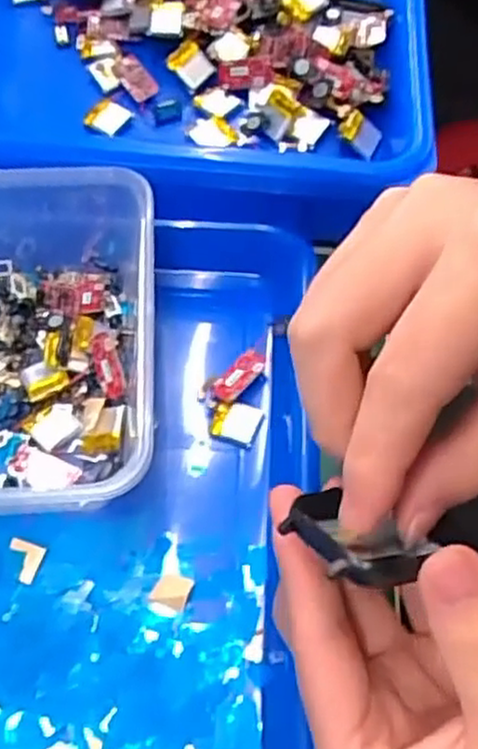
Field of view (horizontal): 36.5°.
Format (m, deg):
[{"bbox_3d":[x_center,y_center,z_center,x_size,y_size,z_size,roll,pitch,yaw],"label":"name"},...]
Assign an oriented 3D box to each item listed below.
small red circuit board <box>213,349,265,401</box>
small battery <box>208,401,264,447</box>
[{"bbox_3d":[0.001,0.000,0.346,0.014,0.005,0.031,36,67,18],"label":"small red circuit board"},{"bbox_3d":[-0.001,0.022,0.336,0.021,0.004,0.018,16,62,9],"label":"small battery"}]

